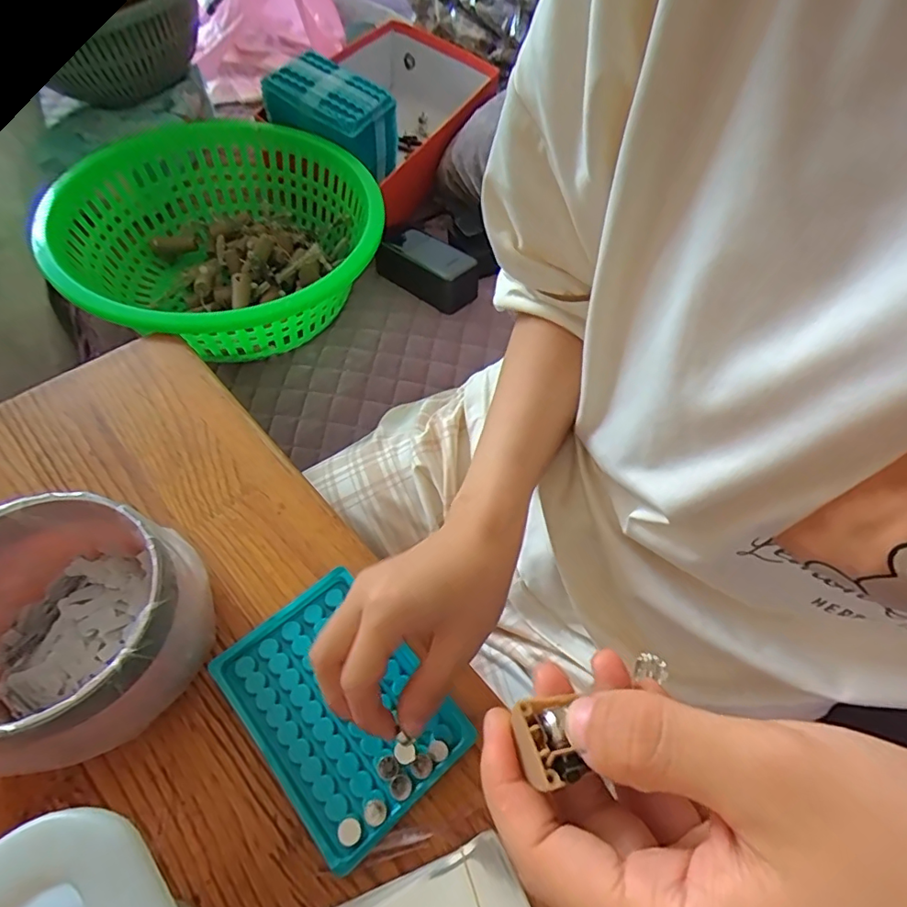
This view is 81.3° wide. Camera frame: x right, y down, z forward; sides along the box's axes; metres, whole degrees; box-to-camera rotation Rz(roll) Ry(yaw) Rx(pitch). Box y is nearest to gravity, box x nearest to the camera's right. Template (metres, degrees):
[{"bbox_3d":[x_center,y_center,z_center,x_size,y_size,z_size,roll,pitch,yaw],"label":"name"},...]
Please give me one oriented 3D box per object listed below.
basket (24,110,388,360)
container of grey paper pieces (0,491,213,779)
[{"bbox_3d":[-0.241,-0.232,0.585,0.313,0.124,0.337,0,57,-3],"label":"basket"},{"bbox_3d":[-0.198,0.091,0.283,0.112,0.086,0.111,1,56,-2],"label":"container of grey paper pieces"}]

